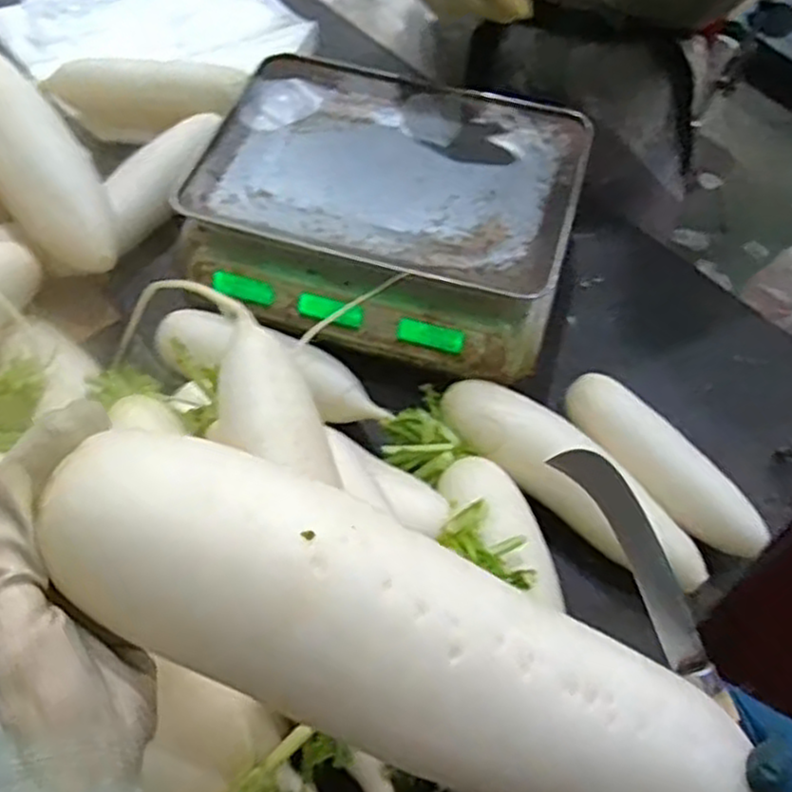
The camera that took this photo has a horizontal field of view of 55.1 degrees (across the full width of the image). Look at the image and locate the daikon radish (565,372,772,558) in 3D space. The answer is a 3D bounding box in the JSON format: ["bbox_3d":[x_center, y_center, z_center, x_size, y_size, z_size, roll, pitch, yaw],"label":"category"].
[{"bbox_3d":[0.212,0.061,0.622,0.056,0.052,0.194,-33,64,-21],"label":"daikon radish"}]

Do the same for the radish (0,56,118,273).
[{"bbox_3d":[-0.342,-0.220,0.713,0.080,0.082,0.293,-33,64,-21],"label":"radish"}]

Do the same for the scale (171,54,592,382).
[{"bbox_3d":[-0.007,-0.166,0.718,0.339,0.110,0.282,14,58,7],"label":"scale"}]

